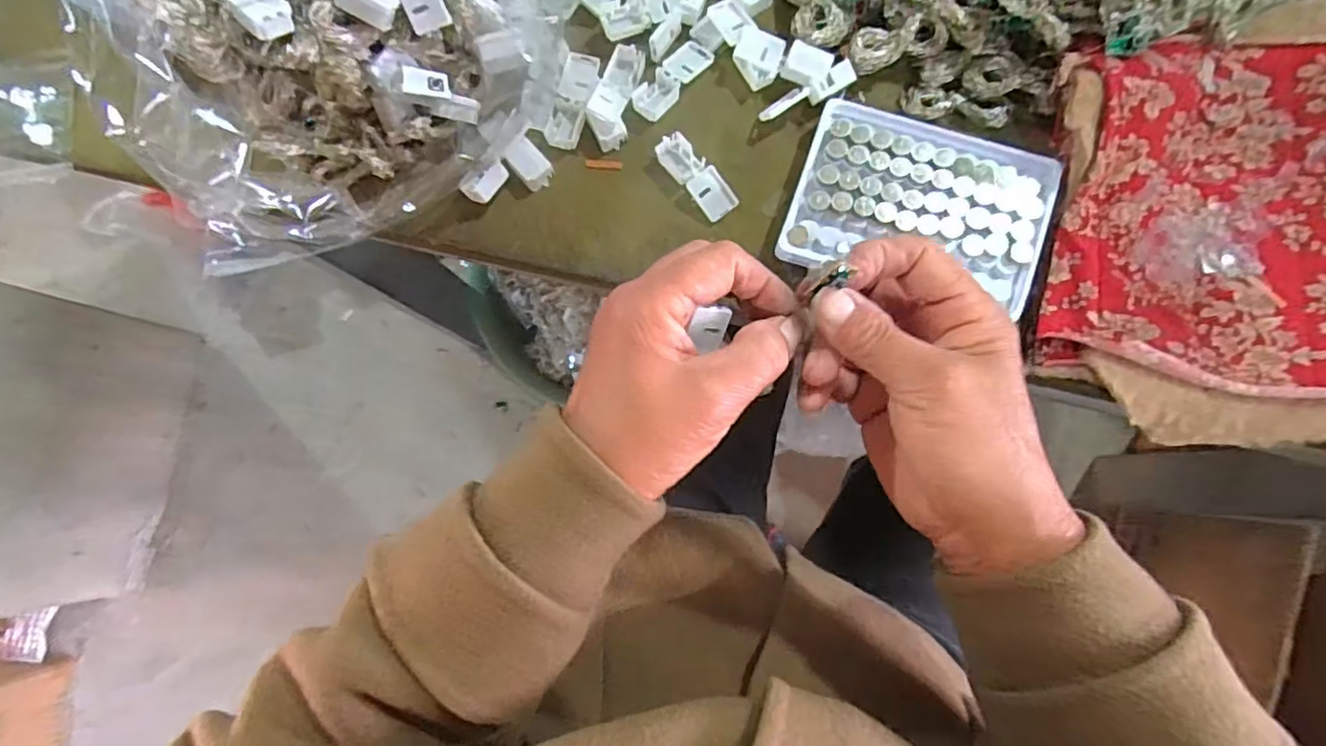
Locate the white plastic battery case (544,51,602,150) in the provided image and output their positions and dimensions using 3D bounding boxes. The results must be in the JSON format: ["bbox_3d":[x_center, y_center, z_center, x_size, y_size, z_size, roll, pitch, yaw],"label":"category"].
[{"bbox_3d":[-0.053,-0.161,0.368,0.020,0.009,0.058,16,83,6],"label":"white plastic battery case"}]

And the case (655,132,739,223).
[{"bbox_3d":[0.019,-0.112,0.353,0.020,0.009,0.054,-40,81,-3],"label":"case"}]

